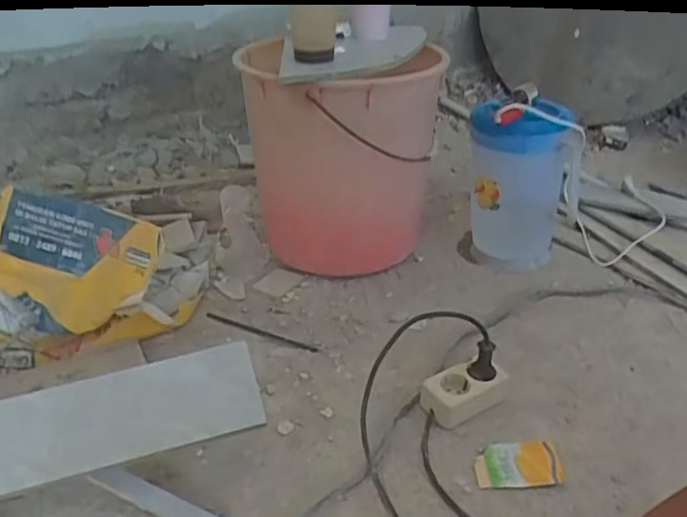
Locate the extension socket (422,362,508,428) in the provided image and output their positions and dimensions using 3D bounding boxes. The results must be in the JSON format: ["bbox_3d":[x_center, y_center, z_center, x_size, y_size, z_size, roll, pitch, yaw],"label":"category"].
[{"bbox_3d":[0.154,0.166,0.825,0.107,0.042,0.057,-18,35,-28],"label":"extension socket"}]

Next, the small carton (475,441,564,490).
[{"bbox_3d":[0.202,0.236,0.757,0.105,0.009,0.059,-2,31,-4],"label":"small carton"}]

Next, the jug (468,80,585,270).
[{"bbox_3d":[0.282,-0.119,1.045,0.161,0.273,0.195,9,34,16],"label":"jug"}]

